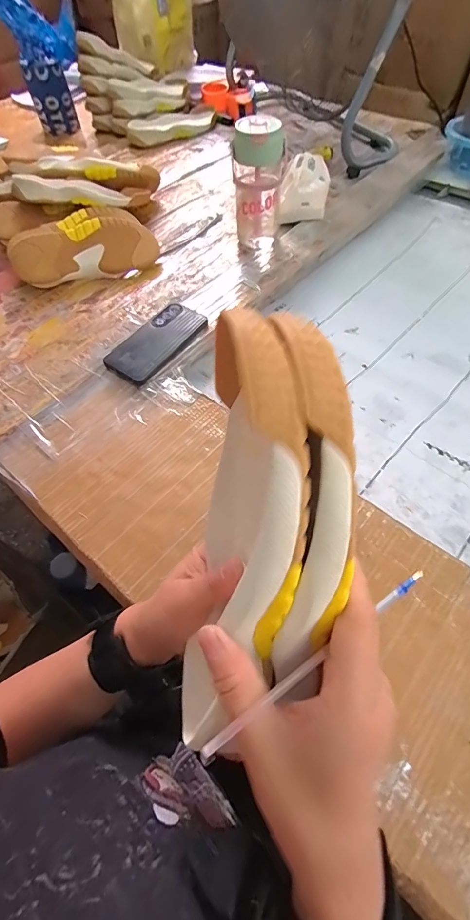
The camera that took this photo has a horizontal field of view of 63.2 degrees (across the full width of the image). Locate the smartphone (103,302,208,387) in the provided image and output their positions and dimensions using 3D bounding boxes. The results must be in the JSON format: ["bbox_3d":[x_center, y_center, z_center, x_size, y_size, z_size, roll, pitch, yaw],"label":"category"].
[{"bbox_3d":[-0.120,-0.183,0.588,0.079,0.009,0.158,37,71,17],"label":"smartphone"}]

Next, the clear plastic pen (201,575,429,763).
[{"bbox_3d":[0.039,0.088,0.171,0.127,0.004,0.006,-30,63,-17],"label":"clear plastic pen"}]

